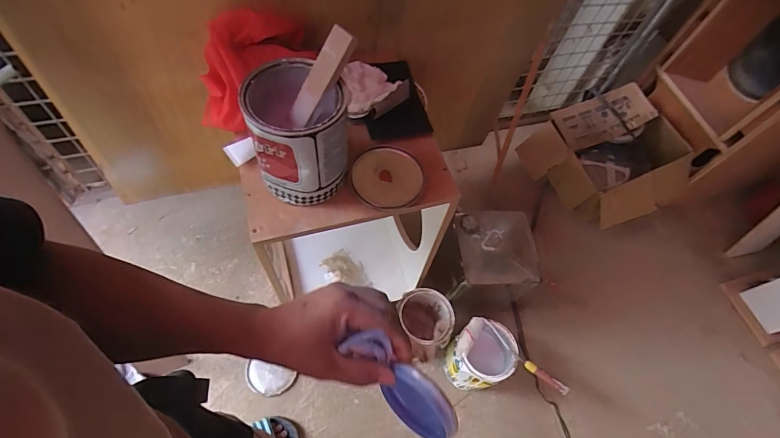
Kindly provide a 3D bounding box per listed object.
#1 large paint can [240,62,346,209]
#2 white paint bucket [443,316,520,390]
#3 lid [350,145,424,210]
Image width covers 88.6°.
[{"bbox_3d":[-0.159,-0.148,0.710,0.156,0.190,0.161,1,59,-2],"label":"large paint can"},{"bbox_3d":[0.264,0.401,1.173,0.169,0.225,0.179,4,60,-7],"label":"white paint bucket"},{"bbox_3d":[-0.006,-0.088,0.802,0.137,0.017,0.151,-13,63,-15],"label":"lid"}]

